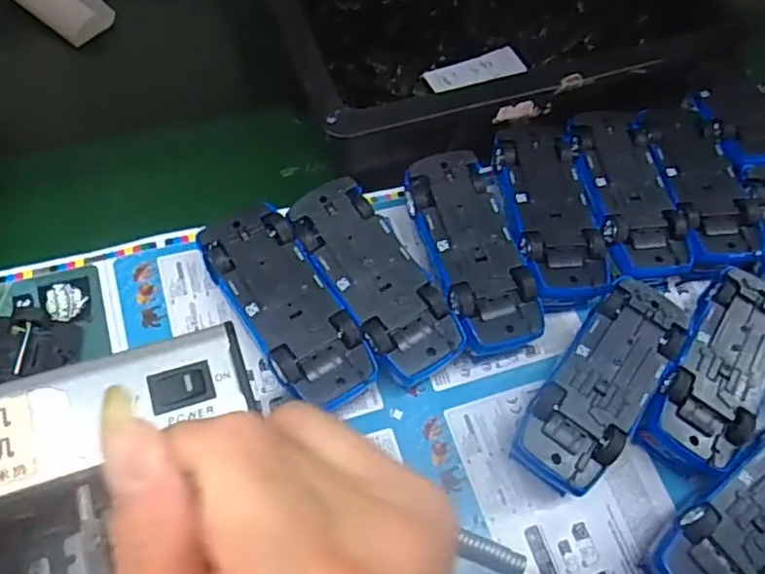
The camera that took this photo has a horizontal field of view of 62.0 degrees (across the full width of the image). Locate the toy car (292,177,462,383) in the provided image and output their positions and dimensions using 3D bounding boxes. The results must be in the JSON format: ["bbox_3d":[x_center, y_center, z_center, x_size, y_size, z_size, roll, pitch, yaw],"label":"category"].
[{"bbox_3d":[-0.007,0.001,0.387,0.054,0.048,0.128,-28,69,-19],"label":"toy car"}]

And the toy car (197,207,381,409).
[{"bbox_3d":[-0.057,0.017,0.373,0.055,0.045,0.126,-29,69,-20],"label":"toy car"}]

